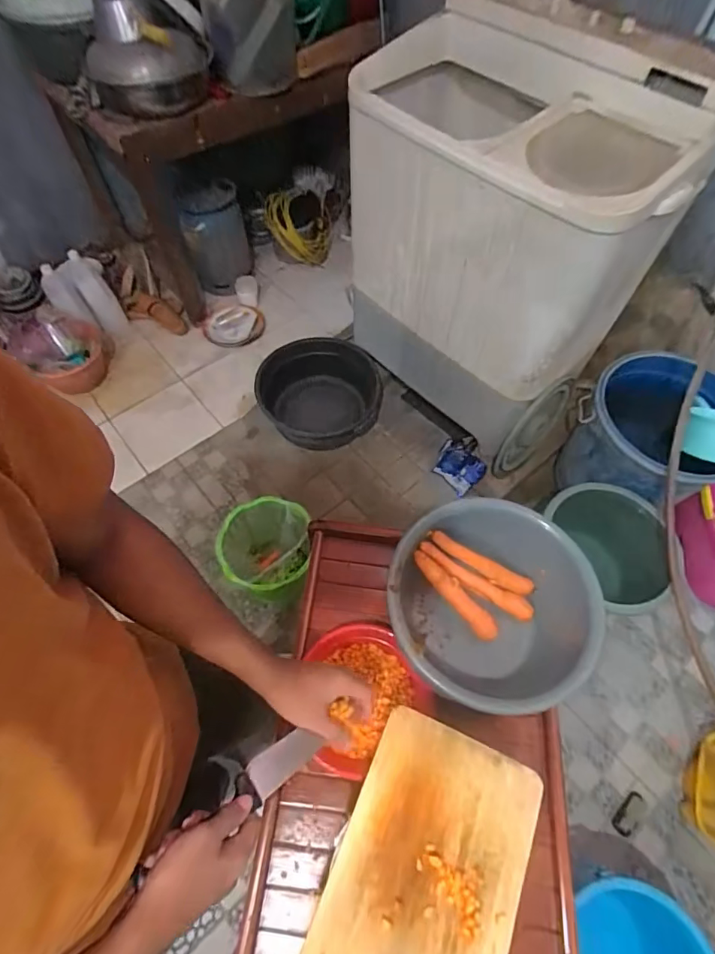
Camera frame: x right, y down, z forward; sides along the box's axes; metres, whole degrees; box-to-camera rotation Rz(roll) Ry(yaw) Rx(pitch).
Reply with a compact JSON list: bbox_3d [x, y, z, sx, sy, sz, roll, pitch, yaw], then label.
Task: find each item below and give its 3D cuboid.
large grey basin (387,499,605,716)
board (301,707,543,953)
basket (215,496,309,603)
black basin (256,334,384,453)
[{"bbox_3d":[0.200,0.207,0.748,0.299,0.158,0.291,0,60,0],"label":"large grey basin"},{"bbox_3d":[0.066,0.412,0.475,0.176,0.021,0.290,22,62,12],"label":"board"},{"bbox_3d":[-0.271,0.198,1.332,0.227,0.236,0.245,0,60,0],"label":"basket"},{"bbox_3d":[-0.130,-0.275,1.642,0.420,0.178,0.361,-3,60,-2],"label":"black basin"}]

